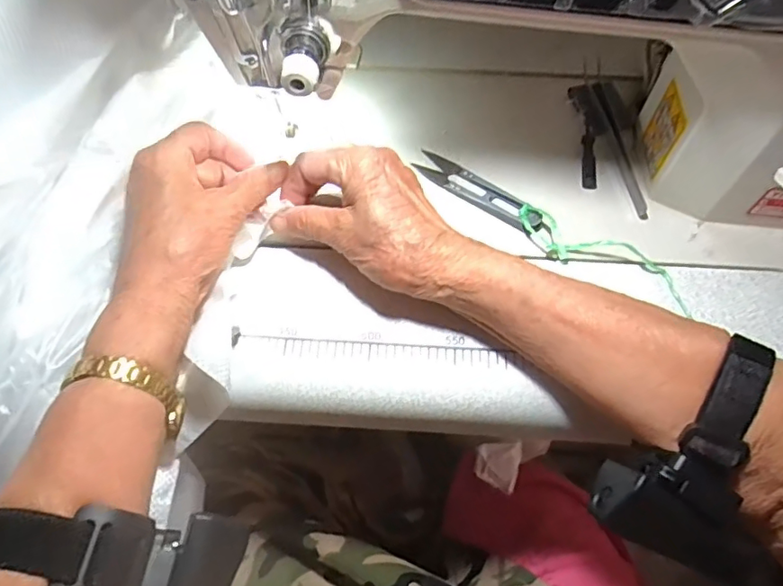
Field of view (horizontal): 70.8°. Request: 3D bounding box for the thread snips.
[{"bbox_3d":[0.059,-0.072,0.378,0.097,0.007,0.021,38,67,21],"label":"thread snips"}]

